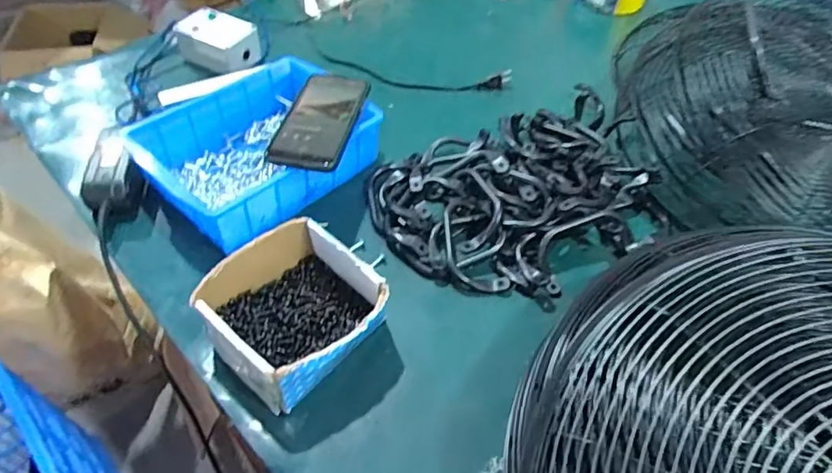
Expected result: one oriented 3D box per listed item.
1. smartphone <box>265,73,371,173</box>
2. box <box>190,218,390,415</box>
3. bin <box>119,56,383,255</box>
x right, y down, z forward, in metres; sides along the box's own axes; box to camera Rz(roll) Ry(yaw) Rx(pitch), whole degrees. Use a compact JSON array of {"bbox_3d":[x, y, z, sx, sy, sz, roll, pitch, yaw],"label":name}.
[{"bbox_3d":[-0.108,-0.133,0.591,0.078,0.014,0.158,9,52,5],"label":"smartphone"},{"bbox_3d":[-0.108,0.070,0.470,0.129,0.076,0.138,35,58,23],"label":"box"},{"bbox_3d":[-0.185,-0.111,0.626,0.195,0.071,0.248,38,59,25],"label":"bin"}]

